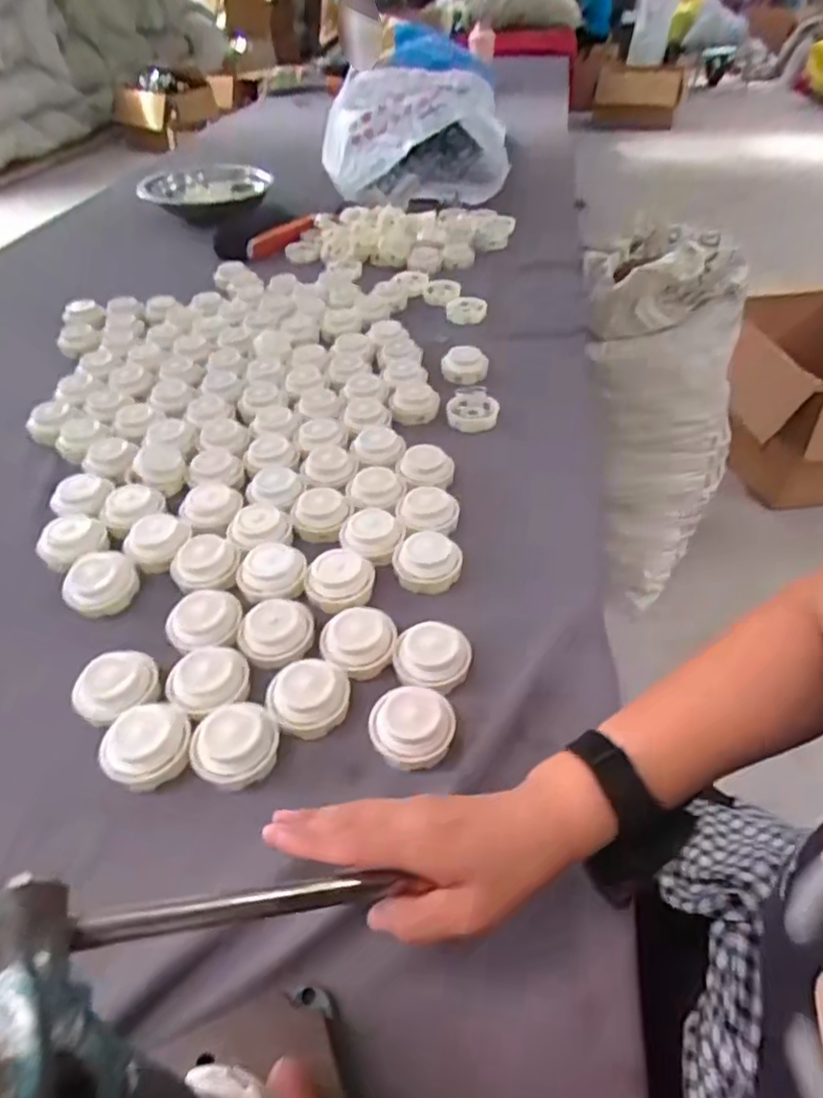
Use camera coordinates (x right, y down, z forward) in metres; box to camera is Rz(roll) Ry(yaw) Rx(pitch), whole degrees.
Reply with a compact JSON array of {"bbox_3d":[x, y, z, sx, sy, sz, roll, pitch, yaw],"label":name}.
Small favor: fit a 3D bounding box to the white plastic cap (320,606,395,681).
[{"bbox_3d":[-0.046,0.077,0.539,0.062,0.031,0.058,0,44,0],"label":"white plastic cap"}]

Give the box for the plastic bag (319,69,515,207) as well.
[{"bbox_3d":[0.001,-0.959,1.494,0.435,0.203,0.451,4,44,4],"label":"plastic bag"}]

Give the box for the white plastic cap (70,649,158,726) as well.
[{"bbox_3d":[-0.235,0.110,0.516,0.058,0.027,0.056,4,53,-13],"label":"white plastic cap"}]

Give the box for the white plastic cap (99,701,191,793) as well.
[{"bbox_3d":[-0.195,0.143,0.475,0.063,0.029,0.051,-28,50,-26],"label":"white plastic cap"}]

